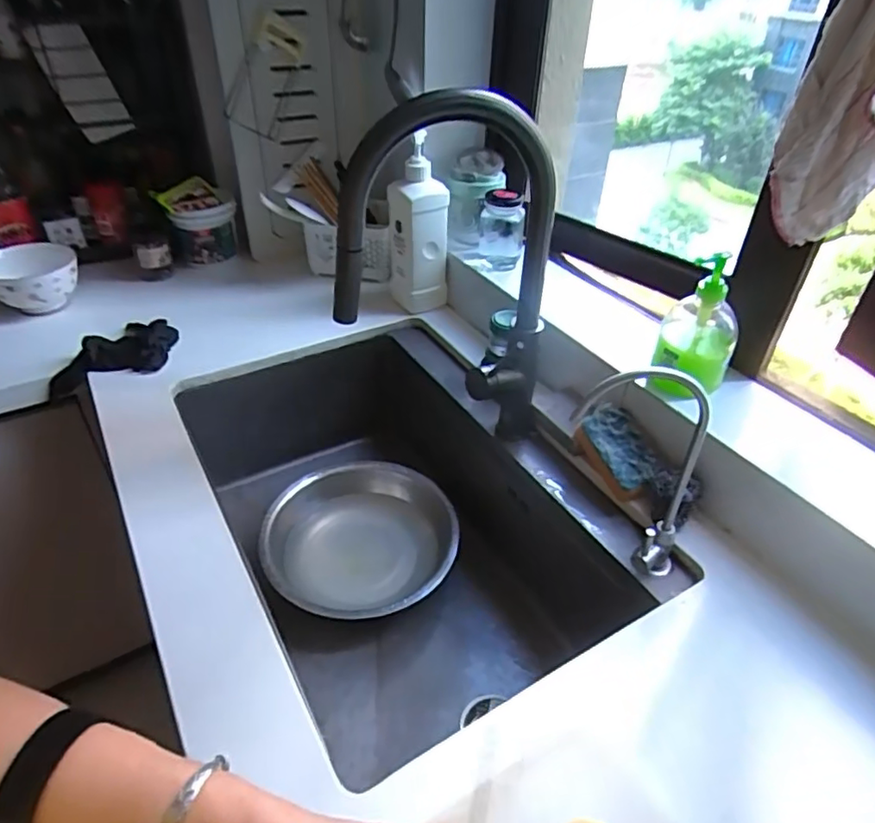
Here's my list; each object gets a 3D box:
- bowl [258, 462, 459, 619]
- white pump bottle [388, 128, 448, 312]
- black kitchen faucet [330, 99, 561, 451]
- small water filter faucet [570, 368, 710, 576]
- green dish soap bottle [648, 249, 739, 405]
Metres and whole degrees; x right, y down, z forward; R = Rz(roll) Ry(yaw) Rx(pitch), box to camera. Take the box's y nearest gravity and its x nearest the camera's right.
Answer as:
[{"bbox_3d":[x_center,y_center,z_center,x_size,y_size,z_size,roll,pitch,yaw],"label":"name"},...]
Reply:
[{"bbox_3d":[-0.107,0.196,0.887,0.257,0.075,0.264,1,38,-1],"label":"bowl"},{"bbox_3d":[-0.035,-0.304,0.996,0.088,0.265,0.070,-18,42,-23],"label":"white pump bottle"},{"bbox_3d":[0.023,-0.120,0.684,0.261,0.432,0.067,-17,42,-22],"label":"black kitchen faucet"},{"bbox_3d":[0.189,0.070,0.586,0.135,0.259,0.038,0,38,-2],"label":"small water filter faucet"},{"bbox_3d":[0.302,-0.094,0.688,0.080,0.152,0.069,15,40,17],"label":"green dish soap bottle"}]

